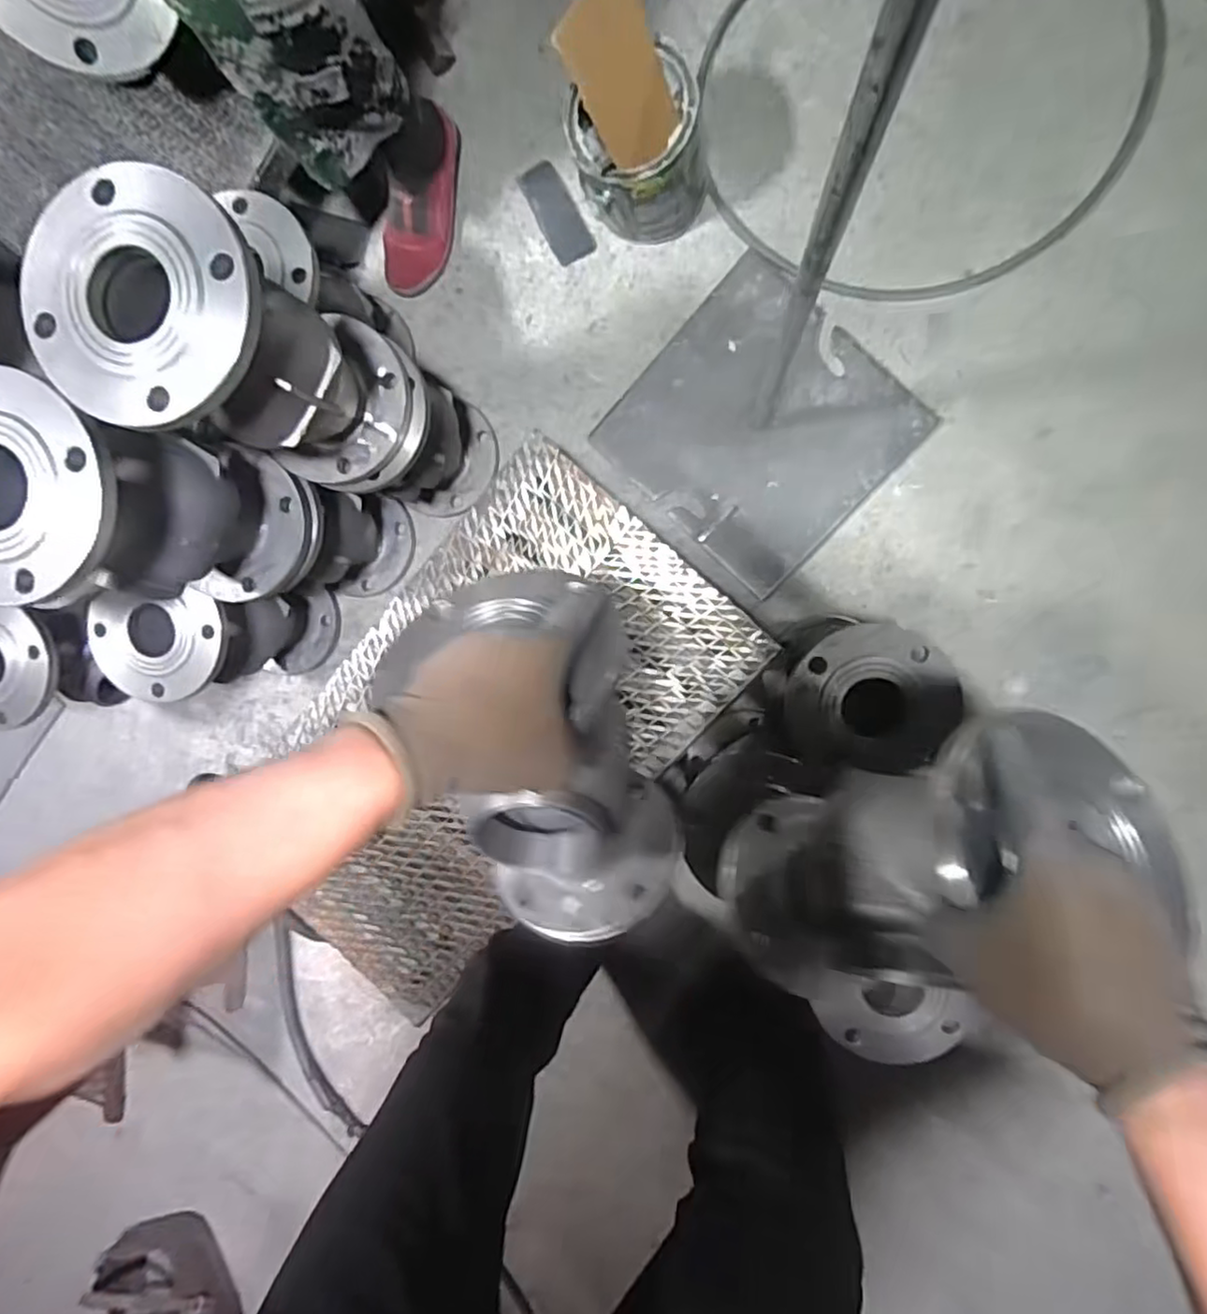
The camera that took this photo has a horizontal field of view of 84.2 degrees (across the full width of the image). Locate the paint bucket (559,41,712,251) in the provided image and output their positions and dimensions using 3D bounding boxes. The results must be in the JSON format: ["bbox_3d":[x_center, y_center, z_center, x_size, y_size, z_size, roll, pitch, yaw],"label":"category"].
[{"bbox_3d":[0.054,-0.628,0.849,0.167,0.170,0.134,-25,93,9],"label":"paint bucket"}]

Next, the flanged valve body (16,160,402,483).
[{"bbox_3d":[-0.312,-0.263,0.598,0.162,0.269,0.165,34,100,4],"label":"flanged valve body"}]

